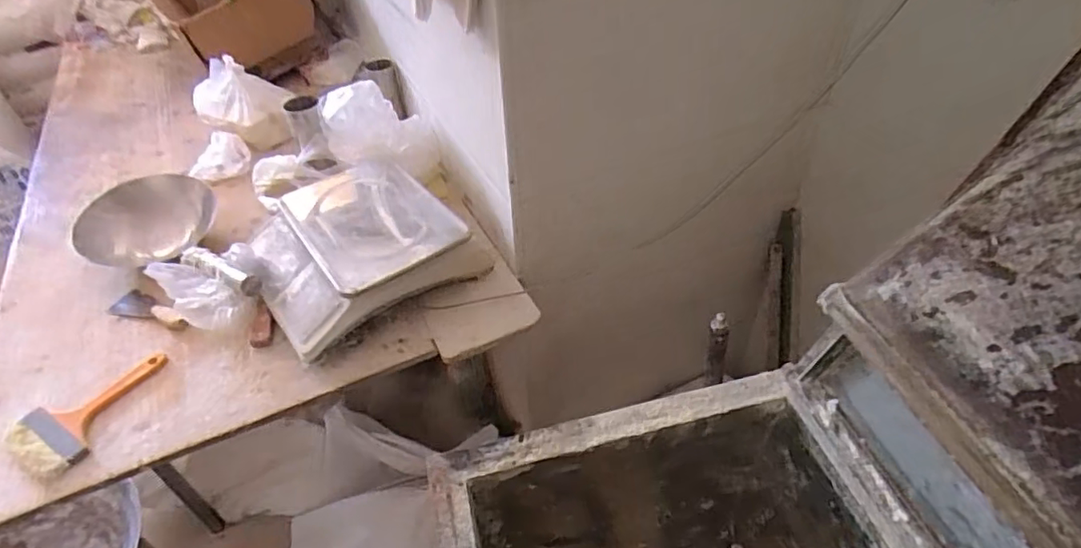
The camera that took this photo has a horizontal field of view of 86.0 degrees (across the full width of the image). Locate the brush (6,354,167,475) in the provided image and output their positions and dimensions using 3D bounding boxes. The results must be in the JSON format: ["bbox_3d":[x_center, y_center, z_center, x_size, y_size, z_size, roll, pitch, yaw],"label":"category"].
[{"bbox_3d":[-0.626,0.193,0.827,0.121,0.034,0.201,26,50,26],"label":"brush"}]

